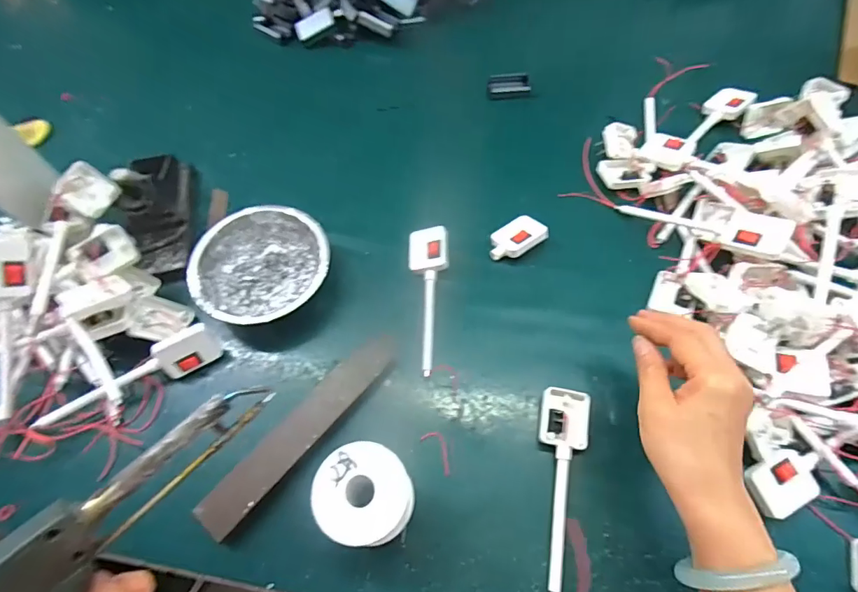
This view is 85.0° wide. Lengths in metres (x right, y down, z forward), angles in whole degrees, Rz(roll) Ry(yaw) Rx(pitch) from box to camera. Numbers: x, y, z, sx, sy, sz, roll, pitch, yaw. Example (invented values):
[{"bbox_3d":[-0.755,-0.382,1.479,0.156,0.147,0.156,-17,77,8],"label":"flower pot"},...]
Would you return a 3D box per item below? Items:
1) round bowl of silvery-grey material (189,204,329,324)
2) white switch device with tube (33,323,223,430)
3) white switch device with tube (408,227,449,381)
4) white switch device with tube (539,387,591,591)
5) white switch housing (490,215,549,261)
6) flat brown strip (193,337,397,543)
[{"bbox_3d":[-0.161,-0.027,0.462,0.125,0.050,0.124,0,63,1],"label":"round bowl of silvery-grey material"},{"bbox_3d":[-0.262,0.075,0.413,0.149,0.035,0.030,-33,67,-15],"label":"white switch device with tube"},{"bbox_3d":[0.001,0.000,0.454,0.039,0.016,0.153,-2,63,0],"label":"white switch device with tube"},{"bbox_3d":[0.103,0.151,0.377,0.038,0.018,0.152,12,64,7],"label":"white switch device with tube"},{"bbox_3d":[0.090,-0.058,0.486,0.060,0.023,0.038,-28,66,-13],"label":"white switch housing"},{"bbox_3d":[-0.106,0.110,0.400,0.037,0.007,0.201,35,66,22],"label":"flat brown strip"}]

